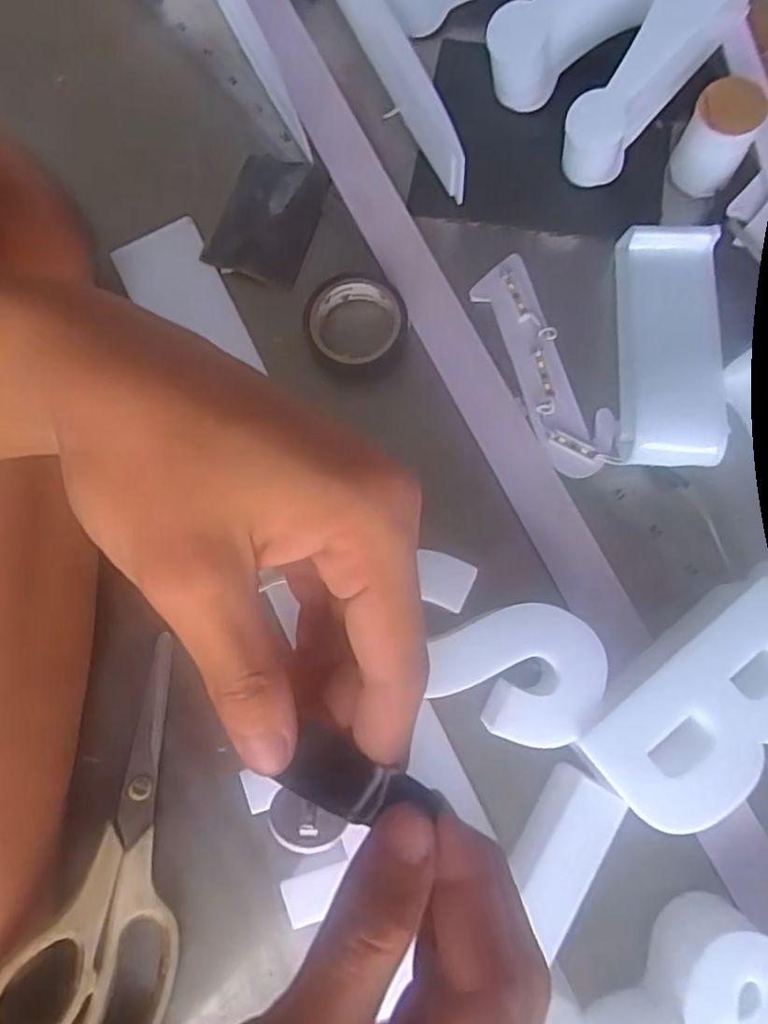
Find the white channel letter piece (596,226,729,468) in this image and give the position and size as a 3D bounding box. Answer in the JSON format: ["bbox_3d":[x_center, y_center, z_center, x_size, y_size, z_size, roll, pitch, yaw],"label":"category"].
[{"bbox_3d":[0.138,-0.081,0.329,0.047,0.040,0.120,4,80,2],"label":"white channel letter piece"}]

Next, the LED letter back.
[{"bbox_3d":[0.083,-0.076,0.348,0.036,0.018,0.120,-23,80,-3],"label":"LED letter back"}]

